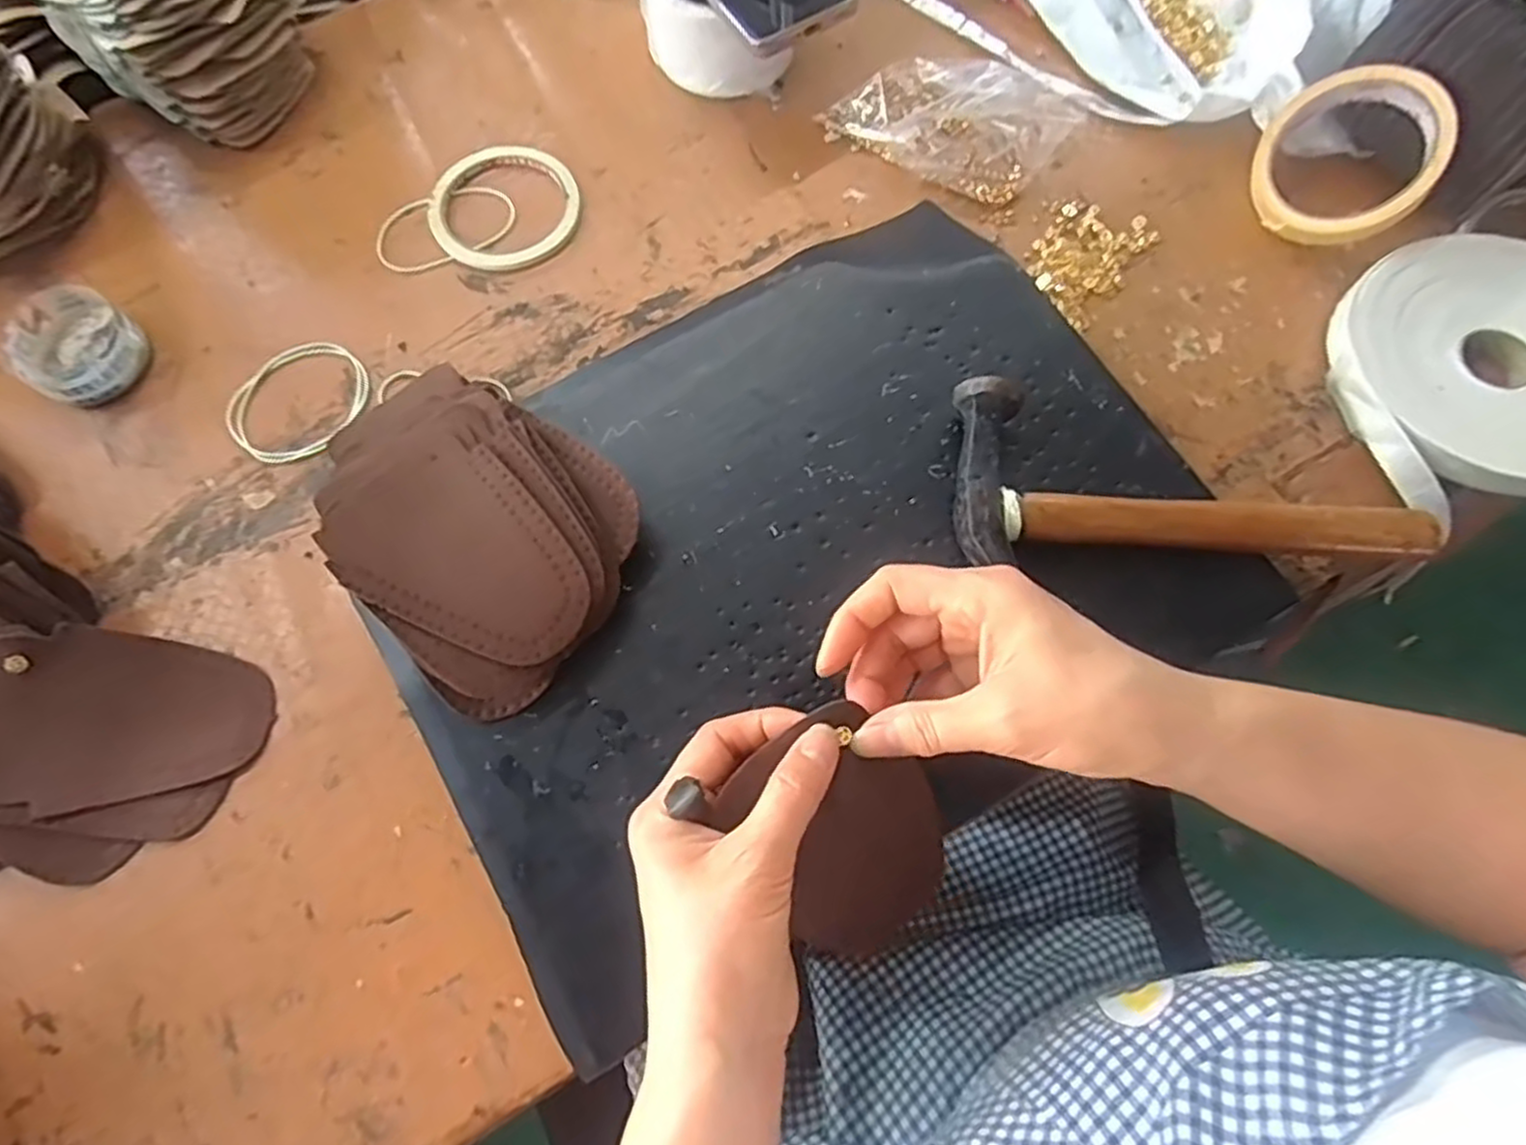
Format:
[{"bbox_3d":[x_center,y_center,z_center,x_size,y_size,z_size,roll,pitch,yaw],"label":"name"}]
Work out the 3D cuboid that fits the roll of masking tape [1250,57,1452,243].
[{"bbox_3d":[0.350,-0.247,0.454,0.096,0.028,0.096,2,94,31],"label":"roll of masking tape"}]

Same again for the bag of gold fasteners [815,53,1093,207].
[{"bbox_3d":[0.128,-0.308,0.491,0.142,0.025,0.110,33,76,10],"label":"bag of gold fasteners"}]

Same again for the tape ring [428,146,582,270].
[{"bbox_3d":[-0.166,-0.236,0.484,0.093,0.006,0.093,0,73,1],"label":"tape ring"}]

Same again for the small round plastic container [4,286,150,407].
[{"bbox_3d":[-0.404,-0.133,0.446,0.068,0.025,0.062,36,77,11],"label":"small round plastic container"}]

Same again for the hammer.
[{"bbox_3d":[0.213,-0.054,0.388,0.233,0.033,0.096,-2,73,0],"label":"hammer"}]

